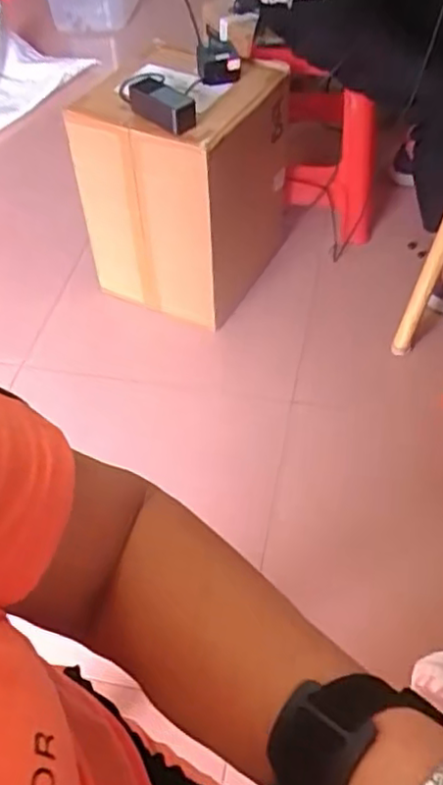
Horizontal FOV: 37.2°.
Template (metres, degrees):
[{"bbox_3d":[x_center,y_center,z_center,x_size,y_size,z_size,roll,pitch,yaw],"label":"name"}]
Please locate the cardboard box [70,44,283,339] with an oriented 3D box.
[{"bbox_3d":[-0.081,-0.451,1.533,0.356,0.514,0.369,27,57,23],"label":"cardboard box"}]

